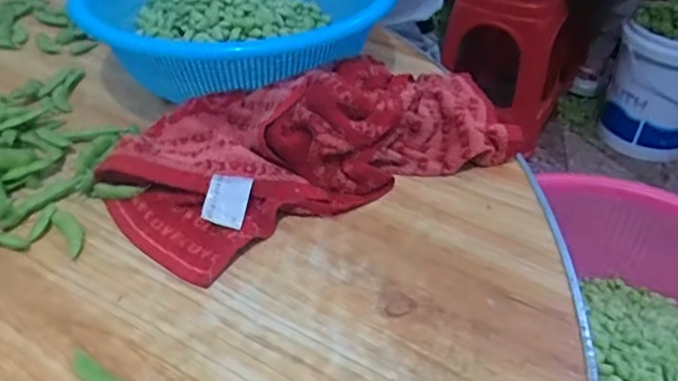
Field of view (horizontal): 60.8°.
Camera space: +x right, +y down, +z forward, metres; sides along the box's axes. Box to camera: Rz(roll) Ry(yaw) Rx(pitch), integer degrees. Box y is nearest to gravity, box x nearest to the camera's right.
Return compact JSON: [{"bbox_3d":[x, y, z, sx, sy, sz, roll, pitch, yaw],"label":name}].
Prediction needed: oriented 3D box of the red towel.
[{"bbox_3d":[-0.005,-0.047,0.451,0.332,0.067,0.156,-22,45,-24],"label":"red towel"}]

